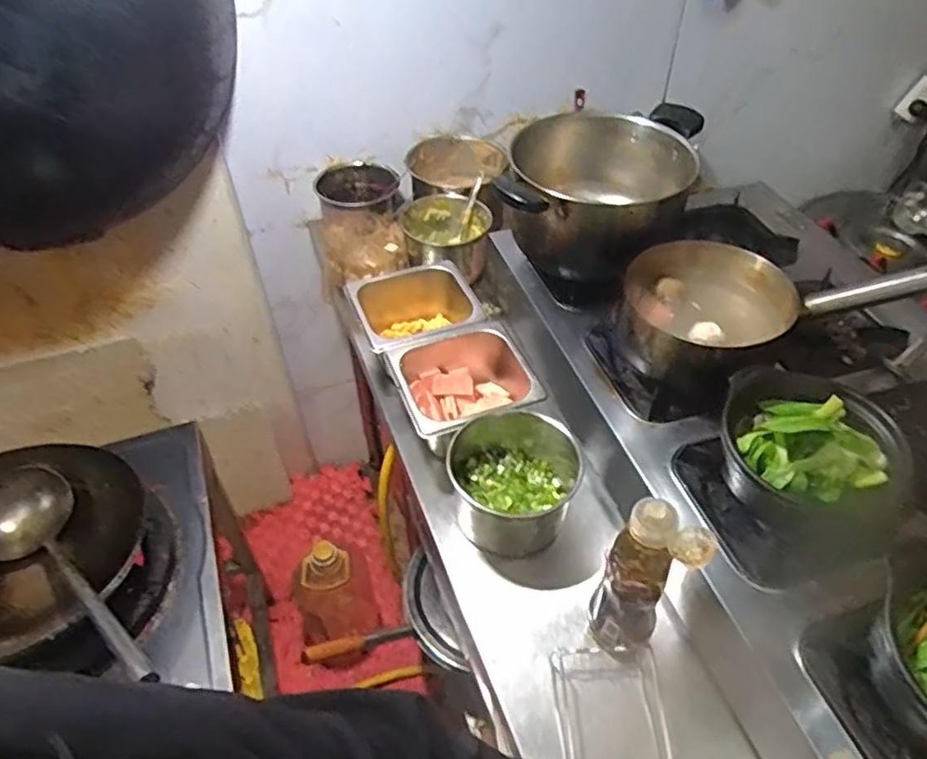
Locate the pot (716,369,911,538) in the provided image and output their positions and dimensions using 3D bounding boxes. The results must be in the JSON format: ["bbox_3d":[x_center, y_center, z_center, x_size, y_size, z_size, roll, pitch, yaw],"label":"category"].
[{"bbox_3d":[0.343,0.075,0.667,0.155,0.084,0.166,0,46,0],"label":"pot"}]

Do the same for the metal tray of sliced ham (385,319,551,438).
[{"bbox_3d":[0.002,0.020,0.893,0.181,0.089,0.163,-13,47,-12],"label":"metal tray of sliced ham"}]

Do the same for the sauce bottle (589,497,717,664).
[{"bbox_3d":[0.169,0.201,0.631,0.083,0.207,0.051,30,53,26],"label":"sauce bottle"}]

